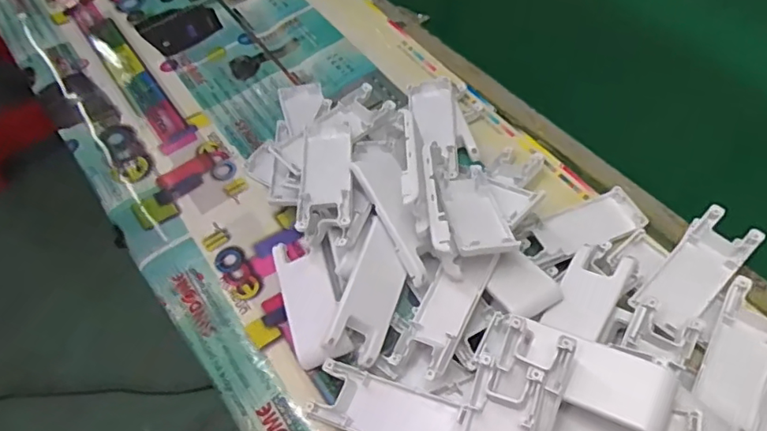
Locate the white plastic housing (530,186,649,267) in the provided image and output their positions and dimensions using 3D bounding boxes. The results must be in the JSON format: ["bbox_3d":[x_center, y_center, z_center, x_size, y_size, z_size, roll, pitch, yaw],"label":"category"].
[{"bbox_3d":[0.152,0.010,0.443,0.094,0.013,0.042,-21,58,-8],"label":"white plastic housing"}]

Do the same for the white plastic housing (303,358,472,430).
[{"bbox_3d":[0.003,0.124,0.367,0.104,0.016,0.041,10,57,27],"label":"white plastic housing"}]

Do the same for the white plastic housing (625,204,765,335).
[{"bbox_3d":[0.217,0.038,0.400,0.102,0.012,0.040,-40,63,-19],"label":"white plastic housing"}]

